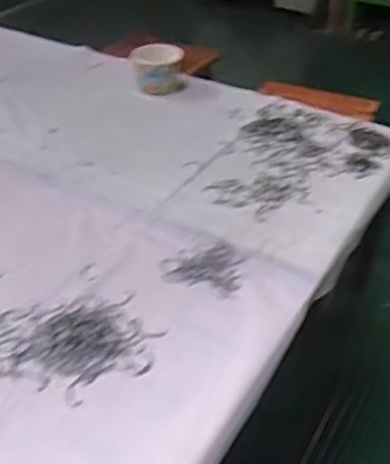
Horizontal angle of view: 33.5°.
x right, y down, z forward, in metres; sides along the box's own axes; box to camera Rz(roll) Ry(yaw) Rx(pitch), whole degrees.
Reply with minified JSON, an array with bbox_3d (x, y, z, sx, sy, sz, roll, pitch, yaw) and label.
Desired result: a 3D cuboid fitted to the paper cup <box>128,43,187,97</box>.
[{"bbox_3d":[-0.070,-0.316,1.257,0.107,0.078,0.083,-2,35,-4],"label":"paper cup"}]

